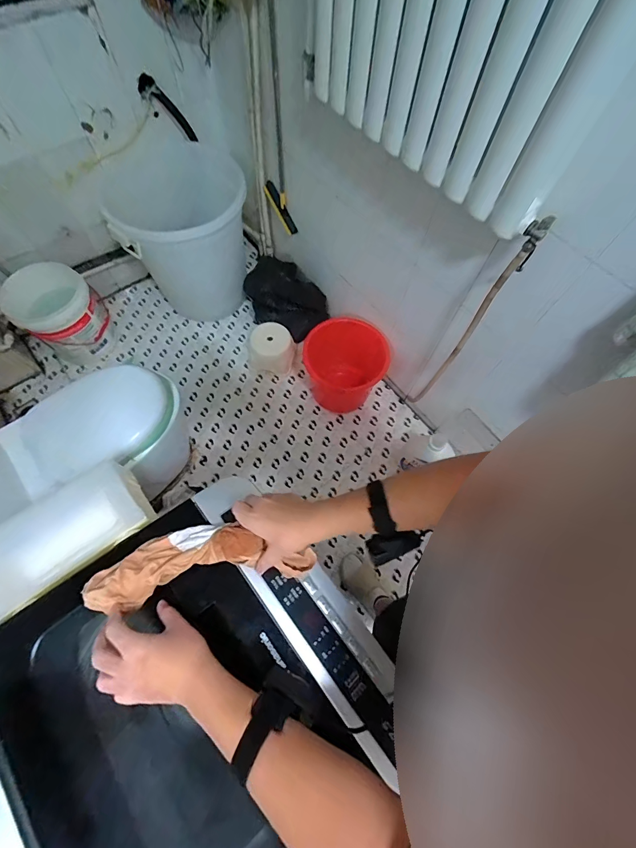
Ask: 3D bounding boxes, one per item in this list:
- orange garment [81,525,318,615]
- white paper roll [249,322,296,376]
[{"bbox_3d":[-0.163,0.199,0.512,0.313,0.032,0.094,-2,66,-17],"label":"orange garment"},{"bbox_3d":[-0.215,-0.353,1.625,0.222,0.151,0.191,13,67,3],"label":"white paper roll"}]

